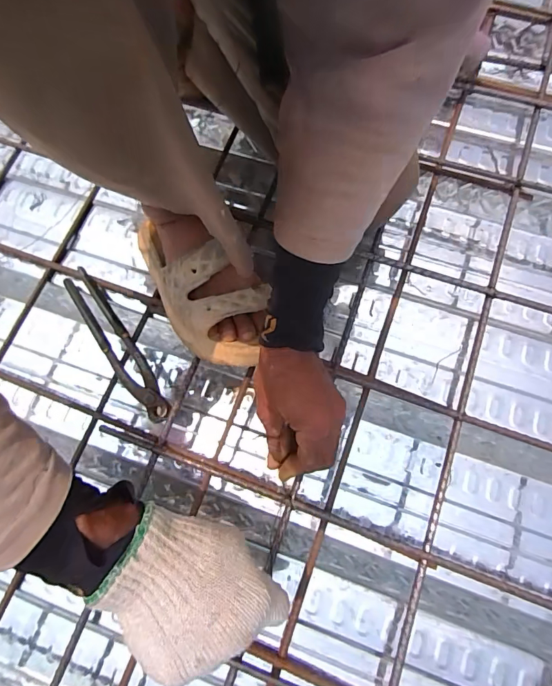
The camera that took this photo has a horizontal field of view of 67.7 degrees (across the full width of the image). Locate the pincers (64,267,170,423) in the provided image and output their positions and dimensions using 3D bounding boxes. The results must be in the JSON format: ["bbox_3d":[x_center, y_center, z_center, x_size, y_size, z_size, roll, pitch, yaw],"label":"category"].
[{"bbox_3d":[-0.194,0.003,0.510,0.036,0.029,0.221,-34,76,-8],"label":"pincers"}]

